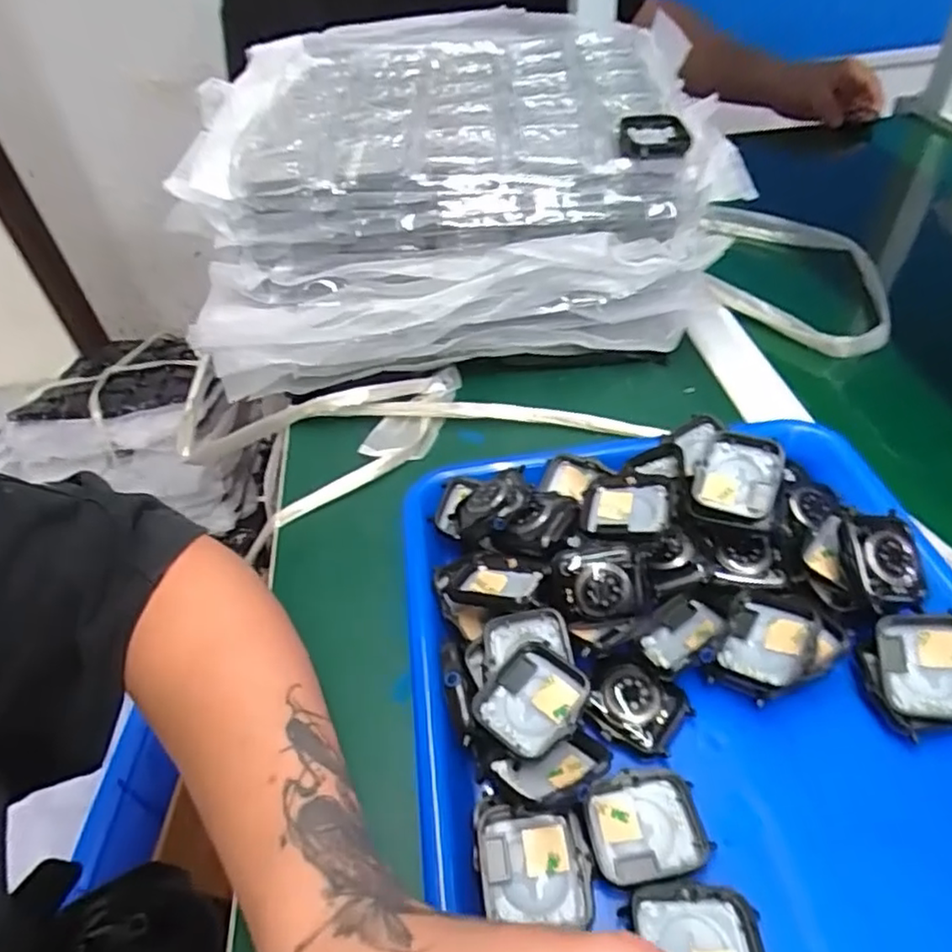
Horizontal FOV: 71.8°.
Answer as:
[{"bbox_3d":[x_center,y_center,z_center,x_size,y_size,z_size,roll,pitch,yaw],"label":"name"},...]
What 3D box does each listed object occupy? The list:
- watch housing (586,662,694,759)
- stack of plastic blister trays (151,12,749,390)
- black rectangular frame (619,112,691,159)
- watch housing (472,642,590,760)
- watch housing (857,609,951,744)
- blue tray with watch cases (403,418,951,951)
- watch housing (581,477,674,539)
[{"bbox_3d":[0.070,0.100,0.286,0.039,0.007,0.034,22,51,26],"label":"watch housing"},{"bbox_3d":[-0.026,-0.231,0.528,0.334,0.151,0.326,-7,45,-1],"label":"stack of plastic blister trays"},{"bbox_3d":[0.108,-0.204,0.395,0.040,0.009,0.055,5,46,12],"label":"black rectangular frame"},{"bbox_3d":[0.023,0.091,0.272,0.040,0.011,0.041,29,54,30],"label":"watch housing"},{"bbox_3d":[0.189,0.083,0.278,0.044,0.011,0.049,-18,55,25],"label":"watch housing"},{"bbox_3d":[0.099,0.091,0.255,0.242,0.071,0.317,-8,45,-1],"label":"blue tray with watch cases"},{"bbox_3d":[0.073,0.016,0.314,0.040,0.009,0.038,7,46,13],"label":"watch housing"}]

